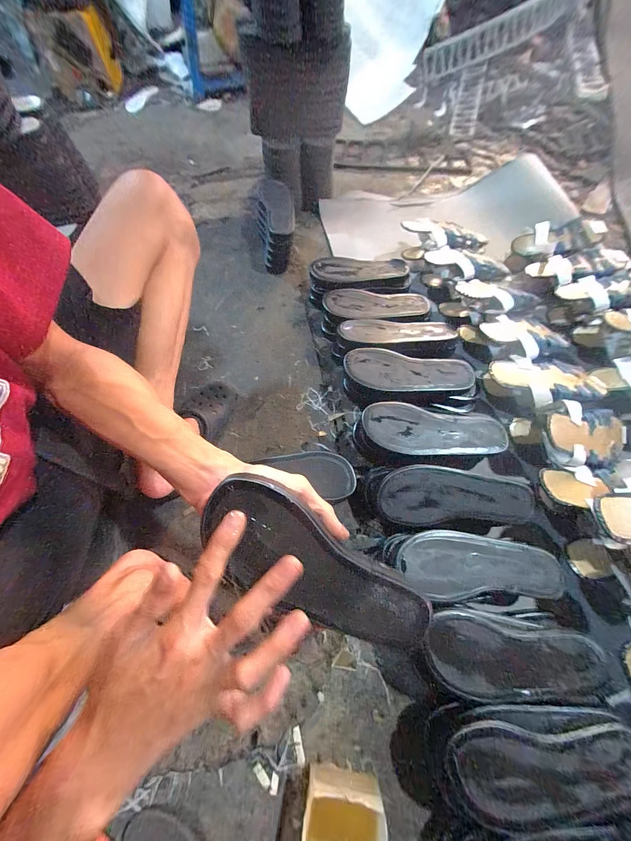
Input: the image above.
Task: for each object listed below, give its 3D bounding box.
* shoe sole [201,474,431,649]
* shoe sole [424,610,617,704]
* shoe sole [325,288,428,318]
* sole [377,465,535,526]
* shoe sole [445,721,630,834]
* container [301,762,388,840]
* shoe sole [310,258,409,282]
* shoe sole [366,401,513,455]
[{"bbox_3d":[0.001,0.139,0.252,0.227,0.019,0.077,38,71,-5],"label":"shoe sole"},{"bbox_3d":[0.267,0.315,0.363,0.236,0.012,0.086,9,67,4],"label":"shoe sole"},{"bbox_3d":[0.139,-0.272,0.658,0.237,0.014,0.087,6,67,3],"label":"shoe sole"},{"bbox_3d":[0.227,0.122,0.465,0.236,0.015,0.091,-2,85,2],"label":"sole"},{"bbox_3d":[0.273,0.409,0.328,0.222,0.025,0.082,-2,66,0],"label":"shoe sole"},{"bbox_3d":[0.034,0.501,0.354,0.097,0.062,0.067,9,67,4],"label":"container"},{"bbox_3d":[0.109,-0.381,0.711,0.235,0.025,0.080,5,67,3],"label":"shoe sole"},{"bbox_3d":[0.205,0.018,0.492,0.237,0.011,0.088,9,67,4],"label":"shoe sole"}]

